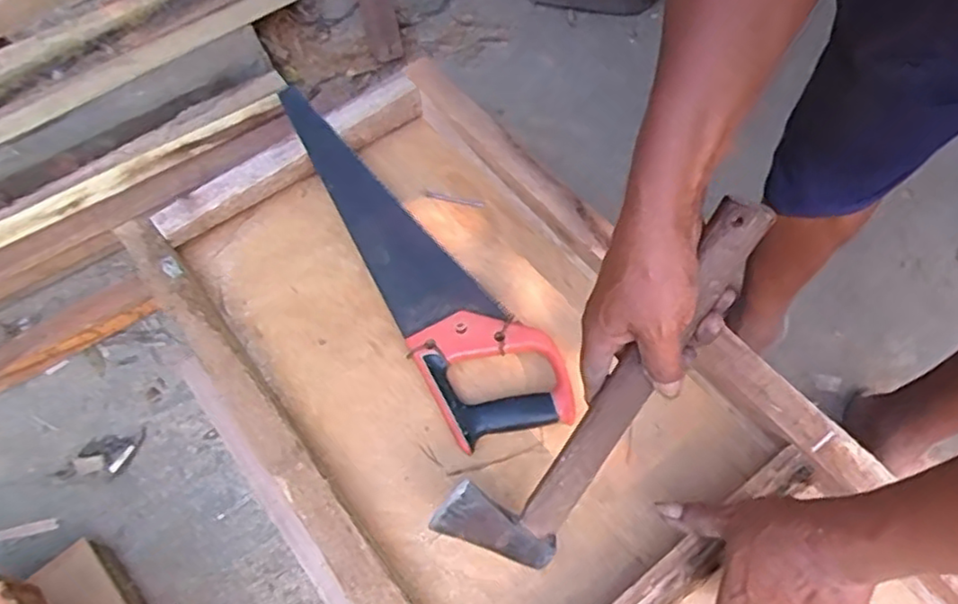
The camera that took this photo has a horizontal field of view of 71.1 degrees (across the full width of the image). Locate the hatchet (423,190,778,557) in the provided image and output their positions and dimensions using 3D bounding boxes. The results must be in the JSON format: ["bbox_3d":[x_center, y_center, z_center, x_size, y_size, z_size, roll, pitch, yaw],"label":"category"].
[{"bbox_3d":[0.084,0.076,0.480,0.081,0.046,0.346,44,118,21],"label":"hatchet"}]

